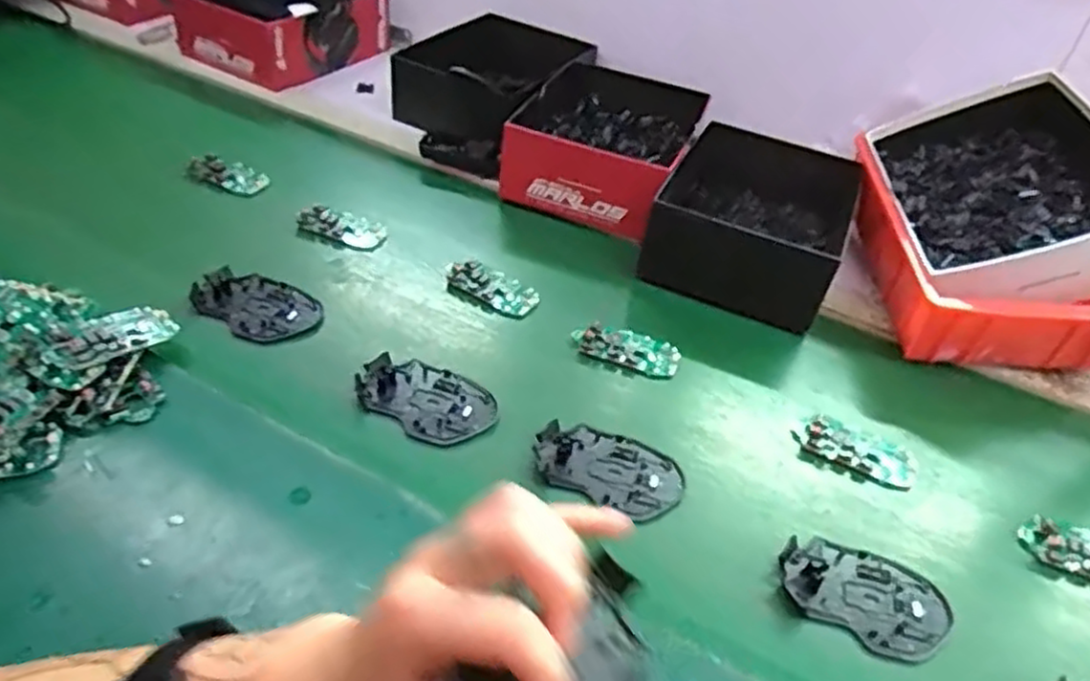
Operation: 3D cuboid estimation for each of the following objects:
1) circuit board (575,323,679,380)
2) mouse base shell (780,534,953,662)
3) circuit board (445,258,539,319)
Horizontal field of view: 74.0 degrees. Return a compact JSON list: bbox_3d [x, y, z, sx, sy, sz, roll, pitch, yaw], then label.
[{"bbox_3d":[0.076,0.005,0.667,0.096,0.009,0.046,15,50,10],"label":"circuit board"},{"bbox_3d":[0.223,0.182,0.508,0.112,0.018,0.075,14,50,10],"label":"mouse base shell"},{"bbox_3d":[-0.052,-0.053,0.713,0.092,0.013,0.046,21,51,15],"label":"circuit board"}]

